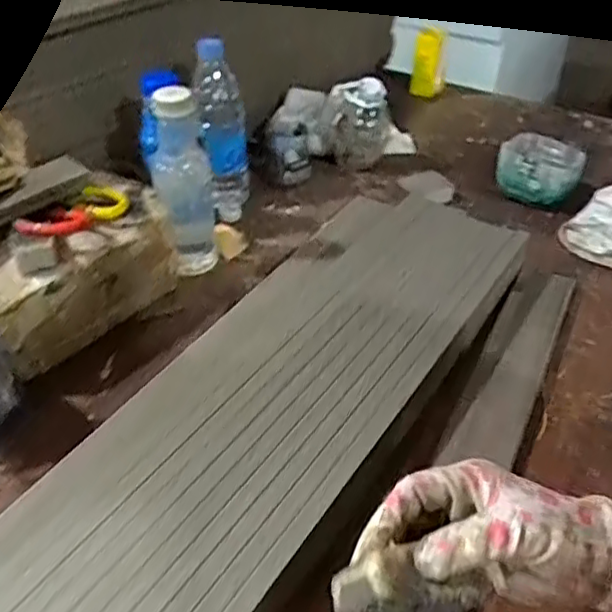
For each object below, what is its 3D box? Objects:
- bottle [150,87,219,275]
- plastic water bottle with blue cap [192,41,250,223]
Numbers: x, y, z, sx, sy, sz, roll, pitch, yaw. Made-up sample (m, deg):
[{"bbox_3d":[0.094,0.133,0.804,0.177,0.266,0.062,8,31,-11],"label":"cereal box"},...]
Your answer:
[{"bbox_3d":[-0.138,-0.137,0.737,0.066,0.210,0.060,-7,39,-11],"label":"bottle"},{"bbox_3d":[-0.111,-0.222,0.845,0.067,0.205,0.074,-2,38,-5],"label":"plastic water bottle with blue cap"}]

